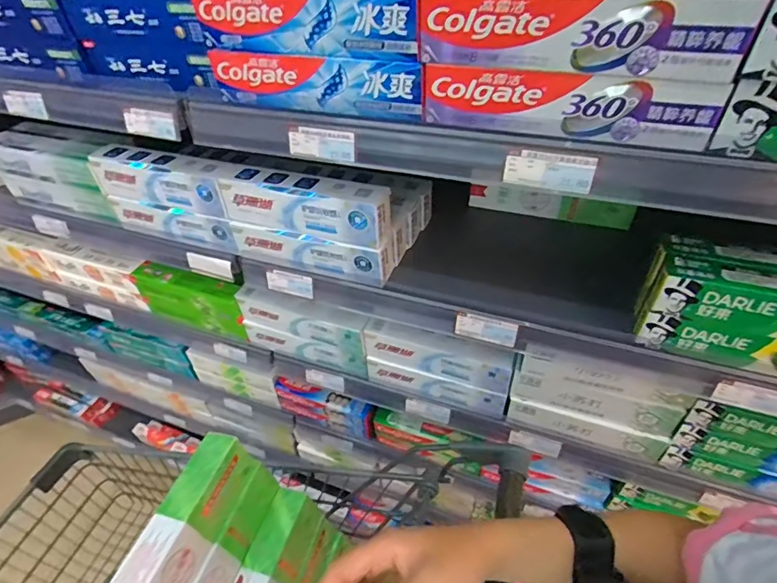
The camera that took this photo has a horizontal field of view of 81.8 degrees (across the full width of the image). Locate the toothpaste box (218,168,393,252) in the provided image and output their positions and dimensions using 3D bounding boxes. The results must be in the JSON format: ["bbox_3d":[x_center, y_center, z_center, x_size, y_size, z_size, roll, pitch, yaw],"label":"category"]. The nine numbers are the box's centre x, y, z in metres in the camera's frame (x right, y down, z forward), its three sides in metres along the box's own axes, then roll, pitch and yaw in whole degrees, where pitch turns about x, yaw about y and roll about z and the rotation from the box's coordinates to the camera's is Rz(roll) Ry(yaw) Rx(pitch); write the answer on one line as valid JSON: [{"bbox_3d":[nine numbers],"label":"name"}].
[{"bbox_3d":[-0.107,-0.112,0.574,0.220,0.065,0.047,13,46,17],"label":"toothpaste box"}]

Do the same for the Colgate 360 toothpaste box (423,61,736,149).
[{"bbox_3d":[0.145,-0.165,0.378,0.226,0.054,0.048,11,45,15],"label":"Colgate 360 toothpaste box"}]

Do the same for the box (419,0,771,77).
[{"bbox_3d":[0.135,-0.193,0.336,0.224,0.053,0.036,16,47,19],"label":"box"}]

